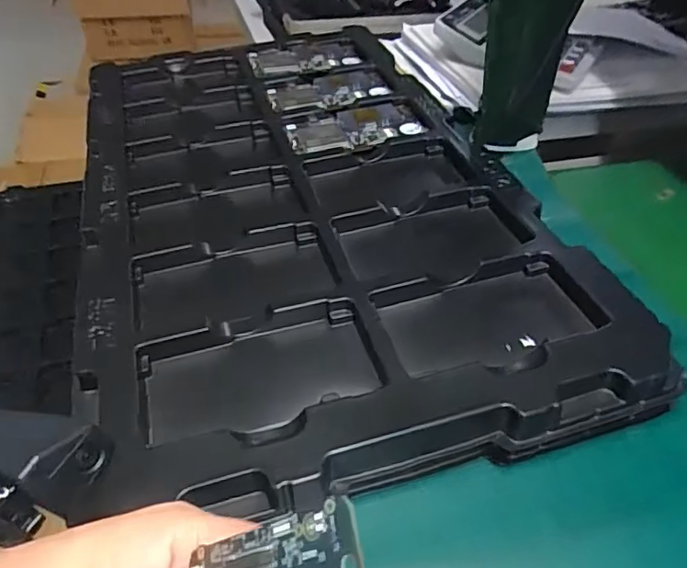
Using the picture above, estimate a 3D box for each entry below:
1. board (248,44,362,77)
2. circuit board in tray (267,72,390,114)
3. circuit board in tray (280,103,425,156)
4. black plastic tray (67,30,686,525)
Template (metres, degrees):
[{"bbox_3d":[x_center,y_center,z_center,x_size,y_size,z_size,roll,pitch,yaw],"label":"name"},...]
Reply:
[{"bbox_3d":[-0.041,-0.258,0.628,0.131,0.007,0.065,-13,45,-17],"label":"board"},{"bbox_3d":[-0.014,-0.198,0.574,0.123,0.015,0.071,-11,44,-15],"label":"circuit board in tray"},{"bbox_3d":[0.009,-0.146,0.512,0.122,0.011,0.066,-11,44,-14],"label":"circuit board in tray"},{"bbox_3d":[-0.040,-0.082,0.462,0.322,0.042,0.535,-10,44,-14],"label":"black plastic tray"}]

